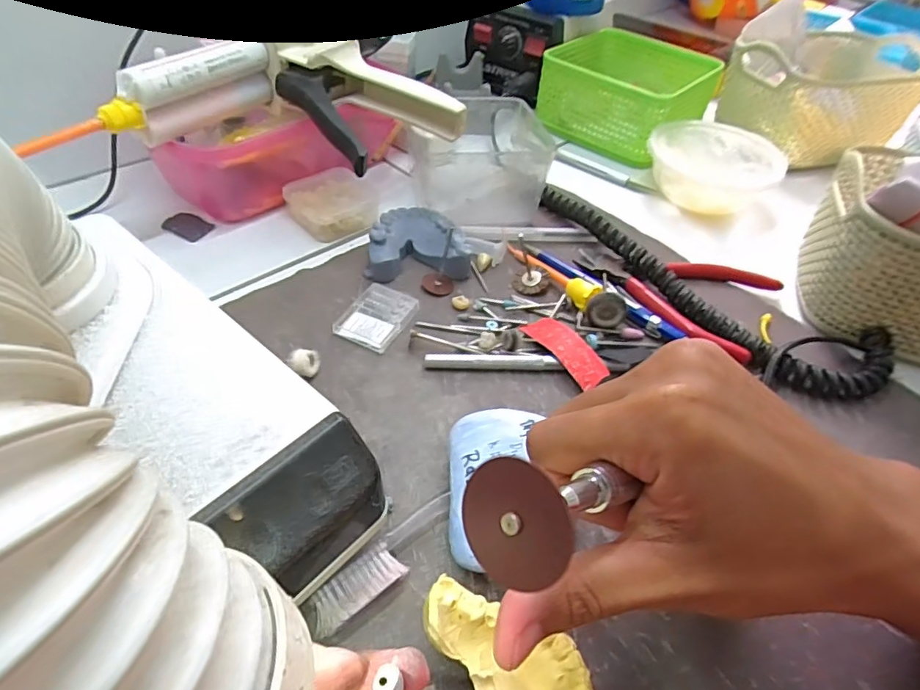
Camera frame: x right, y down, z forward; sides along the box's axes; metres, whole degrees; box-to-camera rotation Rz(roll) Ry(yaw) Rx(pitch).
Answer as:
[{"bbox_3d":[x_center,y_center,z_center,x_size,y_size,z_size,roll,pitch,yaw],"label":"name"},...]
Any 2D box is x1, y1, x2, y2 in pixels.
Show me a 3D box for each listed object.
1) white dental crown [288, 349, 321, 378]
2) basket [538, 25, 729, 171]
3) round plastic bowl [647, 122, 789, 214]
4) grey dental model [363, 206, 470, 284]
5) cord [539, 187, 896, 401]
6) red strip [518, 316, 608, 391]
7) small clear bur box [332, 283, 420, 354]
[{"bbox_3d":[-0.083,0.011,0.295,0.015,0.014,0.012,-9,48,-14],"label":"white dental crown"},{"bbox_3d":[0.157,-0.240,0.525,0.134,0.063,0.142,32,51,23],"label":"basket"},{"bbox_3d":[0.206,-0.143,0.452,0.100,0.047,0.080,33,52,23],"label":"round plastic bowl"},{"bbox_3d":[-0.027,-0.069,0.368,0.065,0.024,0.053,0,46,-6],"label":"grey dental model"},{"bbox_3d":[0.144,-0.039,0.359,0.245,0.021,0.071,32,51,22],"label":"cord"},{"bbox_3d":[0.061,0.002,0.314,0.021,0.010,0.059,-21,52,-24],"label":"red strip"},{"bbox_3d":[-0.049,-0.017,0.330,0.036,0.006,0.047,23,48,16],"label":"small clear bur box"}]

